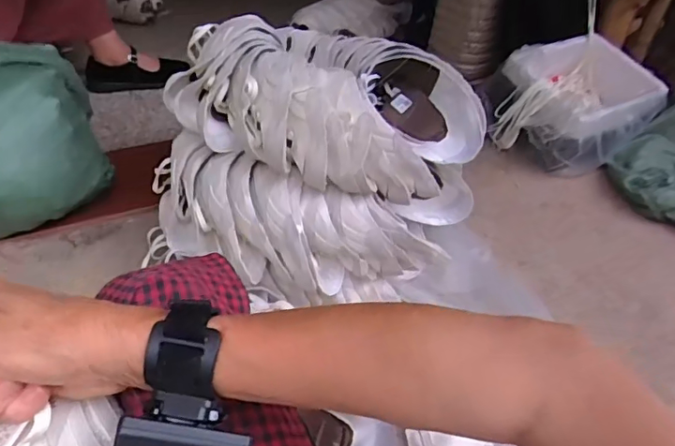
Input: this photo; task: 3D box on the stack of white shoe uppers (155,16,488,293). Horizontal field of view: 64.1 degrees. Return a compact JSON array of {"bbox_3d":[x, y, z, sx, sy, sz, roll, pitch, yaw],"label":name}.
[{"bbox_3d":[-0.032,-0.098,0.846,0.423,0.297,0.362,23,43,18],"label":"stack of white shoe uppers"}]

